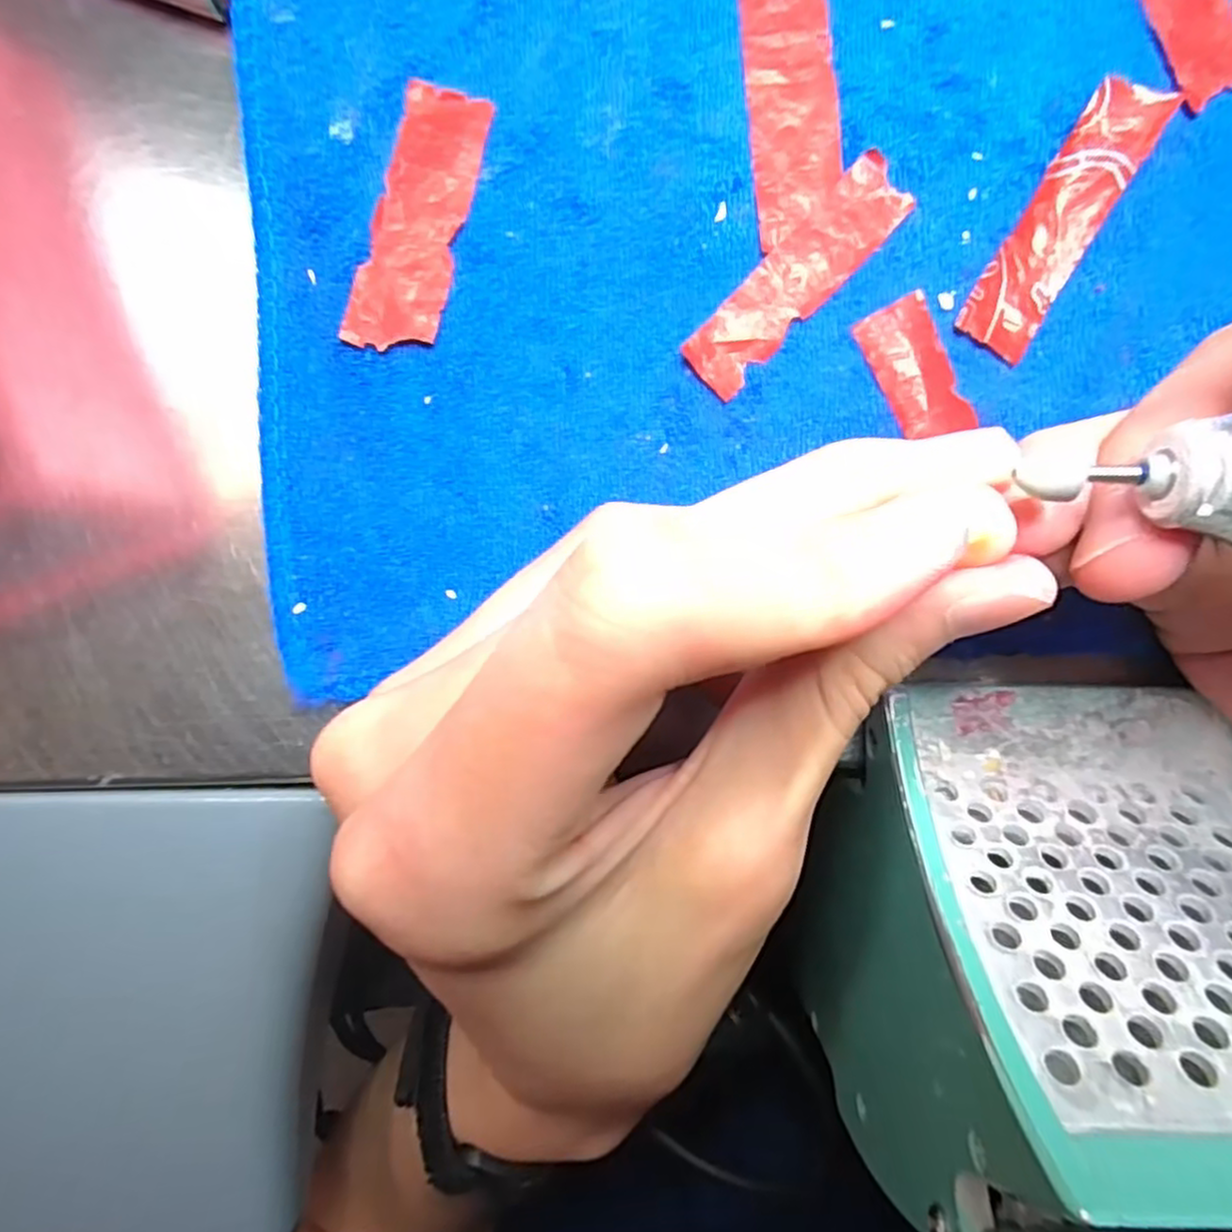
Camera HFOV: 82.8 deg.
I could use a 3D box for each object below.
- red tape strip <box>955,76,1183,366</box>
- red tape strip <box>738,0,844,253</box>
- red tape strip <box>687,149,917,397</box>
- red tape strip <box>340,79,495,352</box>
[{"bbox_3d":[0.095,-0.084,0.148,0.016,0.008,0.058,30,90,1],"label":"red tape strip"},{"bbox_3d":[0.039,-0.110,0.151,0.019,0.004,0.057,-6,89,1],"label":"red tape strip"},{"bbox_3d":[0.039,-0.073,0.152,0.015,0.004,0.058,44,91,1],"label":"red tape strip"},{"bbox_3d":[-0.043,-0.086,0.153,0.019,0.004,0.057,15,90,-5],"label":"red tape strip"}]

